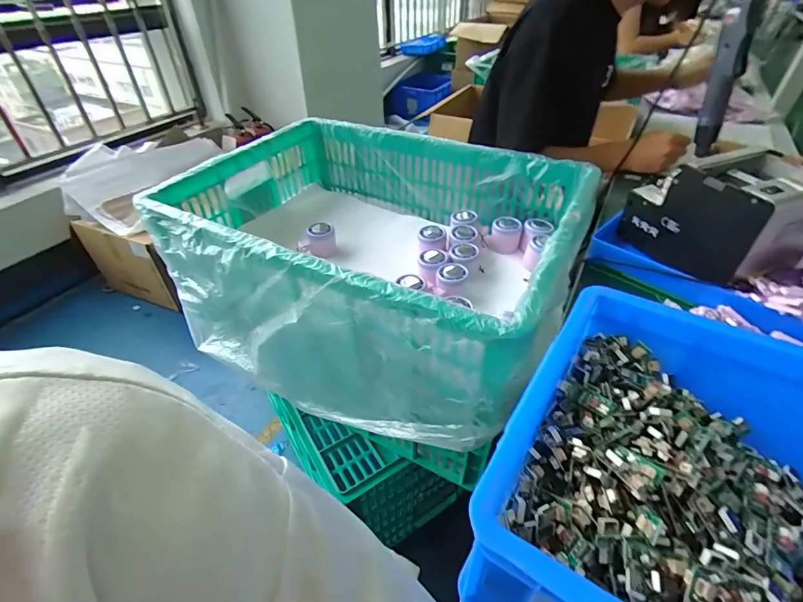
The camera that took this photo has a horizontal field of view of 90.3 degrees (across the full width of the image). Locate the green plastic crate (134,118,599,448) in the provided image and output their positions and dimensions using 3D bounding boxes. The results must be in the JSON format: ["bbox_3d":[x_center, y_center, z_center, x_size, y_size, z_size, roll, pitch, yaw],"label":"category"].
[{"bbox_3d":[-0.047,-0.101,0.751,0.662,0.286,0.501,22,46,24],"label":"green plastic crate"}]

